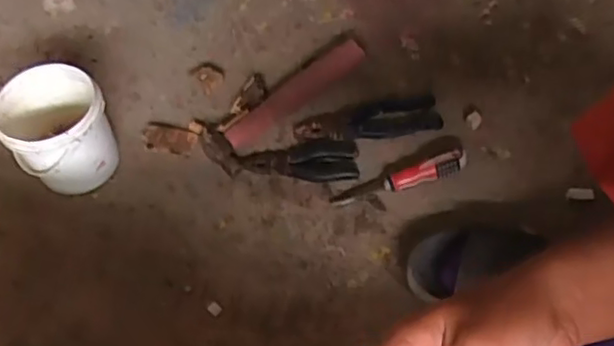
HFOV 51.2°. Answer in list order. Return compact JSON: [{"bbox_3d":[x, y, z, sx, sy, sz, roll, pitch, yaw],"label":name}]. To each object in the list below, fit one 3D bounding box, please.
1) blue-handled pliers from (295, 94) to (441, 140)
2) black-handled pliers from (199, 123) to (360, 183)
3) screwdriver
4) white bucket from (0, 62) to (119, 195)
[{"bbox_3d":[0.082,-0.071,0.864,0.194,0.019,0.057,-11,57,-4],"label":"blue-handled pliers"},{"bbox_3d":[-0.038,-0.025,0.829,0.204,0.027,0.059,5,57,5],"label":"black-handled pliers"},{"bbox_3d":[0.116,0.005,0.804,0.173,0.036,0.022,-12,57,-4],"label":"screwdriver"},{"bbox_3d":[-0.310,-0.050,0.812,0.121,0.127,0.121,-2,57,2],"label":"white bucket"}]

